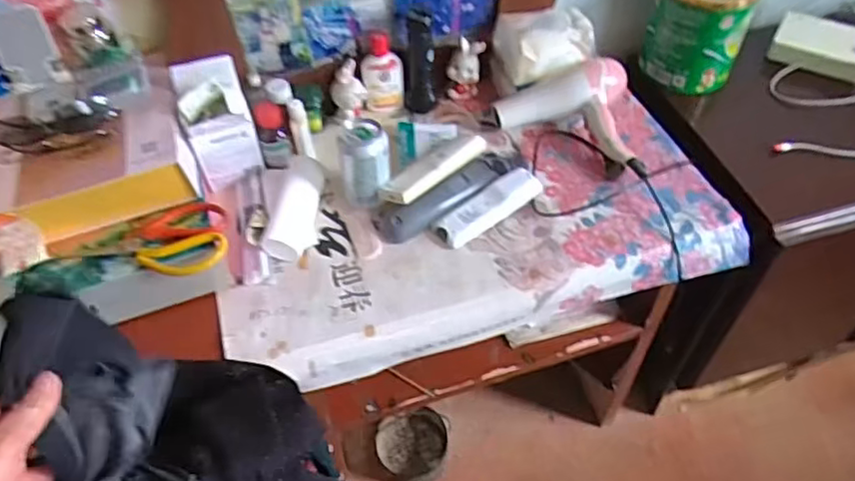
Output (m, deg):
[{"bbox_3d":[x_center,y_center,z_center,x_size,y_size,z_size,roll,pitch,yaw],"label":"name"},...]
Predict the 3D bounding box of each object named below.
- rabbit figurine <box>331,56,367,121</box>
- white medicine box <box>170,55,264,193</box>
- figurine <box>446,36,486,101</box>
[{"bbox_3d":[-0.120,-0.234,0.971,0.051,0.081,0.052,-7,51,-4],"label":"rabbit figurine"},{"bbox_3d":[-0.278,-0.157,0.854,0.082,0.138,0.101,-19,53,-13],"label":"white medicine box"},{"bbox_3d":[0.059,-0.268,1.002,0.052,0.086,0.043,6,51,7],"label":"figurine"}]

